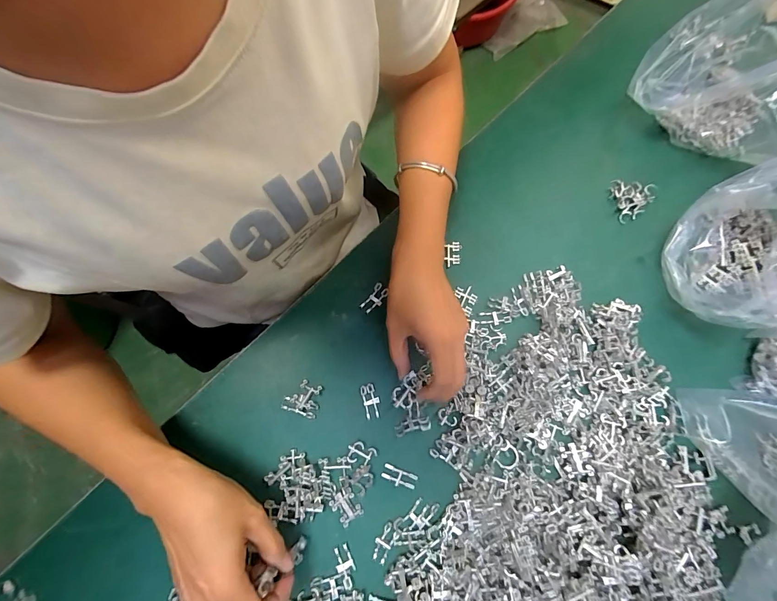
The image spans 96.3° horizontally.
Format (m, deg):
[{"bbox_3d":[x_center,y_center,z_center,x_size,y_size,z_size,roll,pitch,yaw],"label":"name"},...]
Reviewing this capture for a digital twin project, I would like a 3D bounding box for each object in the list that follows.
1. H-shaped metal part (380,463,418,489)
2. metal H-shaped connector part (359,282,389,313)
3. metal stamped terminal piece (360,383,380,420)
[{"bbox_3d":[0.010,0.166,0.326,0.033,0.004,0.014,22,75,7],"label":"H-shaped metal part"},{"bbox_3d":[-0.014,-0.002,0.370,0.017,0.004,0.033,34,76,10],"label":"metal H-shaped connector part"},{"bbox_3d":[-0.018,0.099,0.343,0.015,0.004,0.033,-15,74,-4],"label":"metal stamped terminal piece"}]

